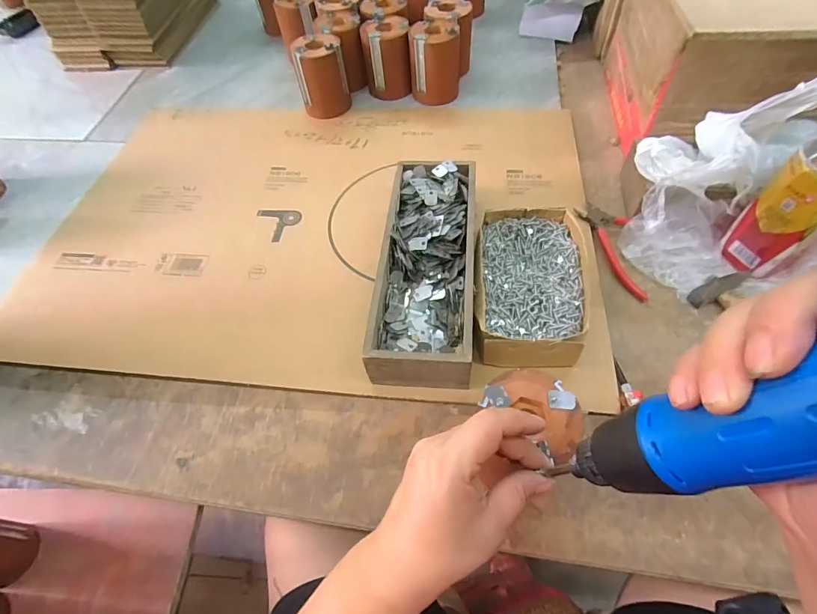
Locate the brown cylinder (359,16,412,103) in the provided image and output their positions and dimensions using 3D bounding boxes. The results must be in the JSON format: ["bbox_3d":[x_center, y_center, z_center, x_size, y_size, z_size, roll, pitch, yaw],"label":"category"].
[{"bbox_3d":[-0.035,-0.416,0.710,0.074,0.099,0.071,-5,56,1],"label":"brown cylinder"}]

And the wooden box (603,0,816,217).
[{"bbox_3d":[0.447,-0.335,0.564,0.300,0.227,0.357,4,57,7],"label":"wooden box"}]

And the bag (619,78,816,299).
[{"bbox_3d":[0.331,-0.141,0.479,0.145,0.170,0.171,22,61,18],"label":"bag"}]

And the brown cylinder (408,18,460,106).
[{"bbox_3d":[0.043,-0.396,0.686,0.078,0.099,0.070,-3,56,2],"label":"brown cylinder"}]

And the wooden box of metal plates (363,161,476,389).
[{"bbox_3d":[0.022,-0.047,0.482,0.100,0.072,0.279,3,57,6],"label":"wooden box of metal plates"}]

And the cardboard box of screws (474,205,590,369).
[{"bbox_3d":[0.131,-0.020,0.465,0.115,0.058,0.193,2,57,6],"label":"cardboard box of screws"}]

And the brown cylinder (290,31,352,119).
[{"bbox_3d":[-0.137,-0.365,0.676,0.076,0.098,0.070,-13,56,-4],"label":"brown cylinder"}]

